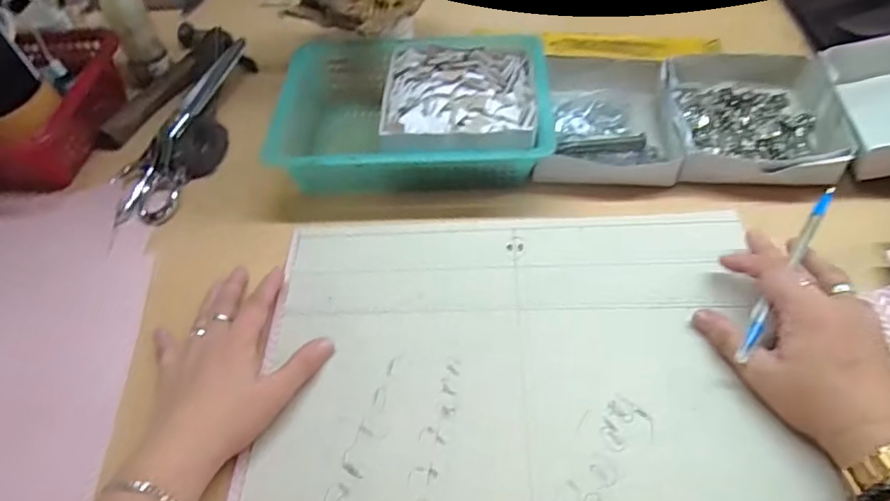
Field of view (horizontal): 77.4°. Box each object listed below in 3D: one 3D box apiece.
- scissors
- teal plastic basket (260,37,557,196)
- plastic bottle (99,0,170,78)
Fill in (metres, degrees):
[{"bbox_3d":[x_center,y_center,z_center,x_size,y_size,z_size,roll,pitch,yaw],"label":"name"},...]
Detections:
[{"bbox_3d":[-0.268,-0.126,0.565,0.061,0.020,0.234,9,64,1],"label":"scissors"},{"bbox_3d":[-0.032,-0.134,0.533,0.242,0.062,0.178,-4,53,1],"label":"teal plastic basket"},{"bbox_3d":[-0.337,-0.246,0.590,0.033,0.122,0.036,-2,53,4],"label":"plastic bottle"}]

